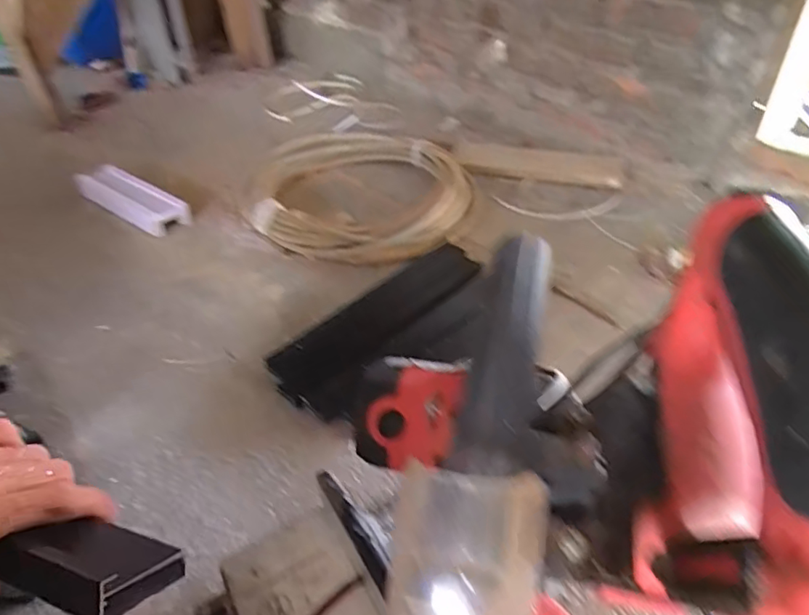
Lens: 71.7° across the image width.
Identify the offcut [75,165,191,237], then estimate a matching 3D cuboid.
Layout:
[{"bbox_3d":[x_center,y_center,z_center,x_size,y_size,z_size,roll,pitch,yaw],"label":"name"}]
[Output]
[{"bbox_3d":[-0.550,-0.219,1.130,0.290,0.049,0.082,23,48,28],"label":"offcut"}]

